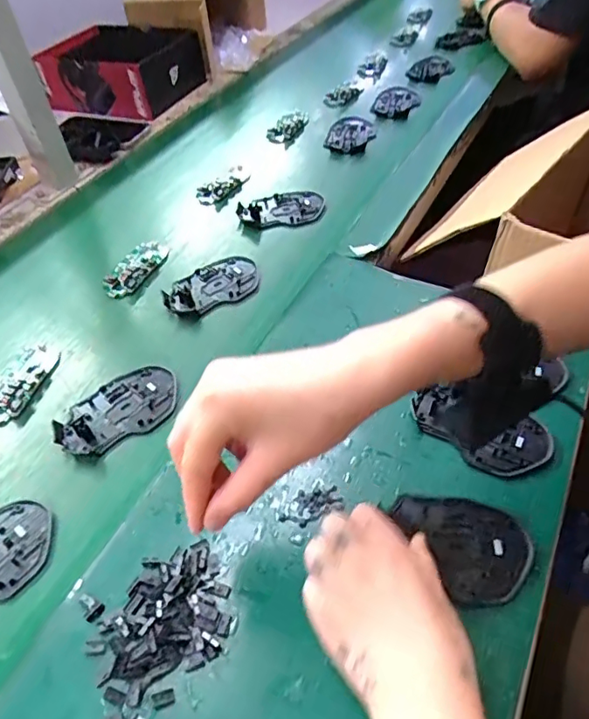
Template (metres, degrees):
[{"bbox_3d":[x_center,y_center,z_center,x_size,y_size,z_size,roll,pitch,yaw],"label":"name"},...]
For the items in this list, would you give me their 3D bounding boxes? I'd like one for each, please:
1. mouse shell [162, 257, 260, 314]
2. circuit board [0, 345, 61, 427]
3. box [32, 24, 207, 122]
[{"bbox_3d":[-0.096,-0.087,0.616,0.115,0.016,0.068,-23,48,-14],"label":"mouse shell"},{"bbox_3d":[-0.276,0.021,0.528,0.045,0.007,0.093,4,47,11],"label":"circuit board"},{"bbox_3d":[-0.316,-0.545,0.985,0.228,0.086,0.213,17,51,22],"label":"box"}]

